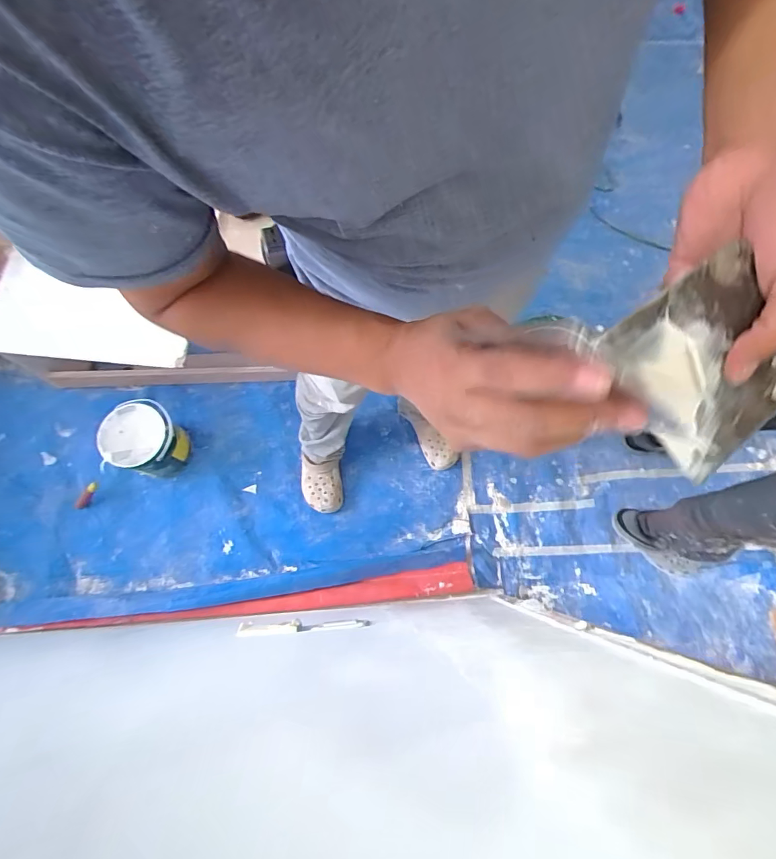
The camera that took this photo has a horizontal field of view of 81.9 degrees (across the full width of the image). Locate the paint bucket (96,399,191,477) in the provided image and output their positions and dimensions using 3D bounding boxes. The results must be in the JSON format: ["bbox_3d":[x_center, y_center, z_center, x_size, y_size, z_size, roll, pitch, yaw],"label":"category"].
[{"bbox_3d":[-0.703,0.022,1.311,0.218,0.215,0.209,0,75,0],"label":"paint bucket"}]

